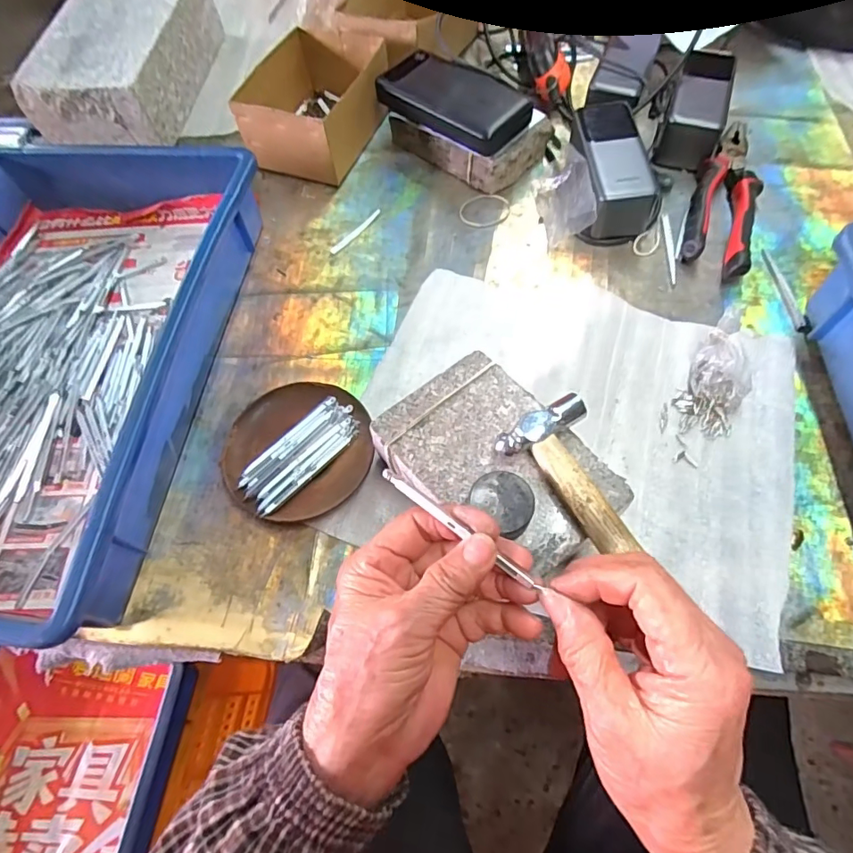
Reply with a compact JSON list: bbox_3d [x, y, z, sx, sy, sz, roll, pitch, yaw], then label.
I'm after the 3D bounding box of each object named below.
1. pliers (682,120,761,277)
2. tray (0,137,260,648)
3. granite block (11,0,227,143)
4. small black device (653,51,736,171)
[{"bbox_3d":[0.298,-0.231,0.495,0.059,0.027,0.215,21,67,12],"label":"pliers"},{"bbox_3d":[-0.320,-0.064,0.417,0.277,0.078,0.423,4,64,5],"label":"tray"},{"bbox_3d":[-0.353,-0.439,0.592,0.140,0.078,0.246,5,65,5],"label":"granite block"},{"bbox_3d":[0.287,-0.339,0.530,0.057,0.050,0.134,21,67,12],"label":"small black device"}]

